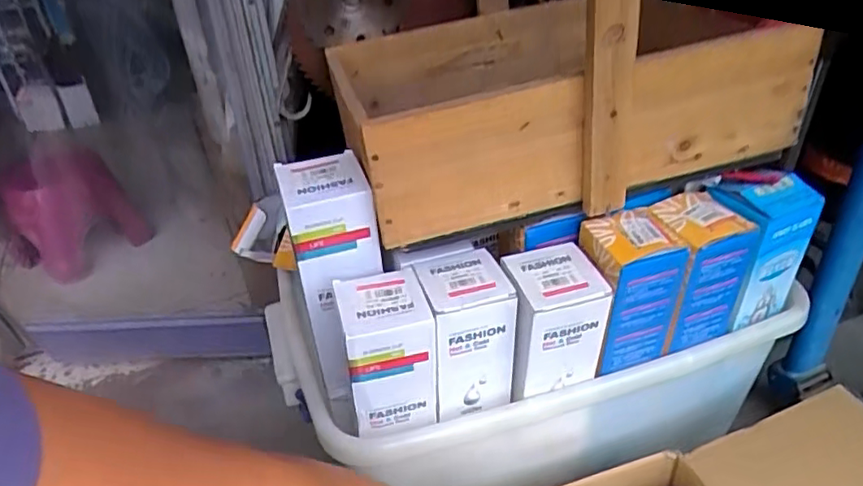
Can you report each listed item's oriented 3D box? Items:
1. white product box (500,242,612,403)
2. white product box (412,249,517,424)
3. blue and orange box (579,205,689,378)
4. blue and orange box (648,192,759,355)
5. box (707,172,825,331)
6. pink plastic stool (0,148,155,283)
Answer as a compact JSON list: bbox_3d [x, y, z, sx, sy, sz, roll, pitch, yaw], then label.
[{"bbox_3d":[0.111,0.077,0.592,0.089,0.121,0.077,-11,34,-11],"label":"white product box"},{"bbox_3d":[0.032,0.095,0.603,0.078,0.153,0.078,-12,34,-12],"label":"white product box"},{"bbox_3d":[0.191,0.047,0.608,0.082,0.144,0.074,-13,34,-13],"label":"blue and orange box"},{"bbox_3d":[0.265,0.030,0.626,0.089,0.141,0.075,-15,35,-16],"label":"blue and orange box"},{"bbox_3d":[0.343,0.008,0.656,0.089,0.159,0.066,-18,35,-20],"label":"box"},{"bbox_3d":[-0.769,-0.063,1.329,0.254,0.230,0.189,-26,39,-30],"label":"pink plastic stool"}]

